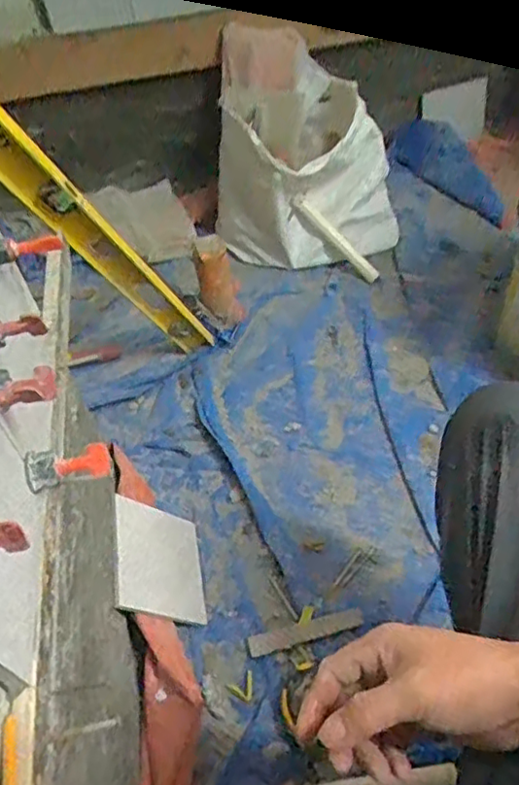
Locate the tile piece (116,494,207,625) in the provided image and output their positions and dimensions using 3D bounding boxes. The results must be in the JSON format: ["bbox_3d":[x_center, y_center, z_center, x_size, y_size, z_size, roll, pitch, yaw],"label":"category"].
[{"bbox_3d":[-0.131,0.220,0.804,0.012,0.142,0.149,-33,46,28],"label":"tile piece"}]

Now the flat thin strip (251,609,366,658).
[{"bbox_3d":[0.060,0.307,0.788,0.149,0.007,0.025,-16,50,-1],"label":"flat thin strip"}]

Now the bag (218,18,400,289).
[{"bbox_3d":[0.092,-0.446,1.189,0.351,0.345,0.276,-2,50,3],"label":"bag"}]

